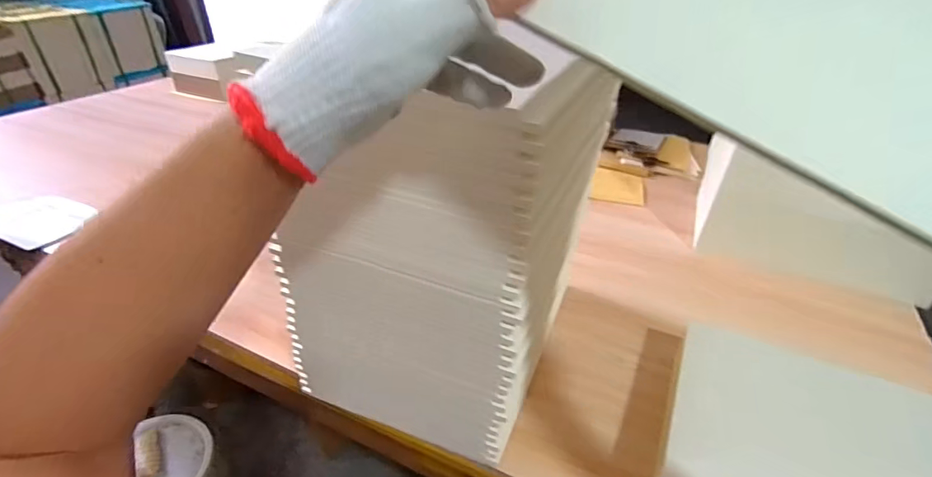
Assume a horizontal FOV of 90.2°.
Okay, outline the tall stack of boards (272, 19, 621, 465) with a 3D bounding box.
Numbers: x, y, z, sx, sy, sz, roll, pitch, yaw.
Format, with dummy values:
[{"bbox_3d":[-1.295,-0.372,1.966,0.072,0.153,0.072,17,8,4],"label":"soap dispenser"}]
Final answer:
[{"bbox_3d":[-0.020,0.004,0.557,0.277,0.381,0.278,17,36,23],"label":"tall stack of boards"}]

